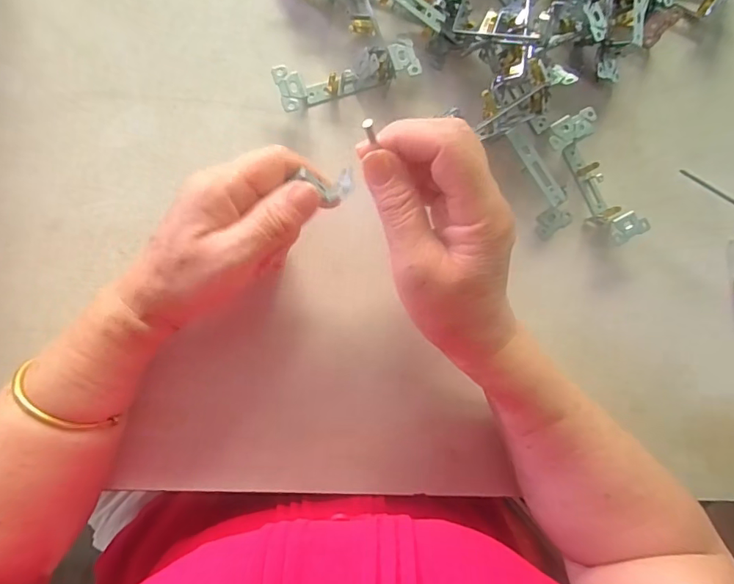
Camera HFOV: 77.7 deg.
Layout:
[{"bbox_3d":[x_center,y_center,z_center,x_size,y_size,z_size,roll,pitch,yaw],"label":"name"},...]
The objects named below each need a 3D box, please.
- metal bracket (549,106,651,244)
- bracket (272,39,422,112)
[{"bbox_3d":[0.177,-0.087,0.359,0.040,0.024,0.104,-29,92,-6],"label":"metal bracket"},{"bbox_3d":[-0.015,-0.160,0.339,0.103,0.026,0.029,-19,91,-7],"label":"bracket"}]

